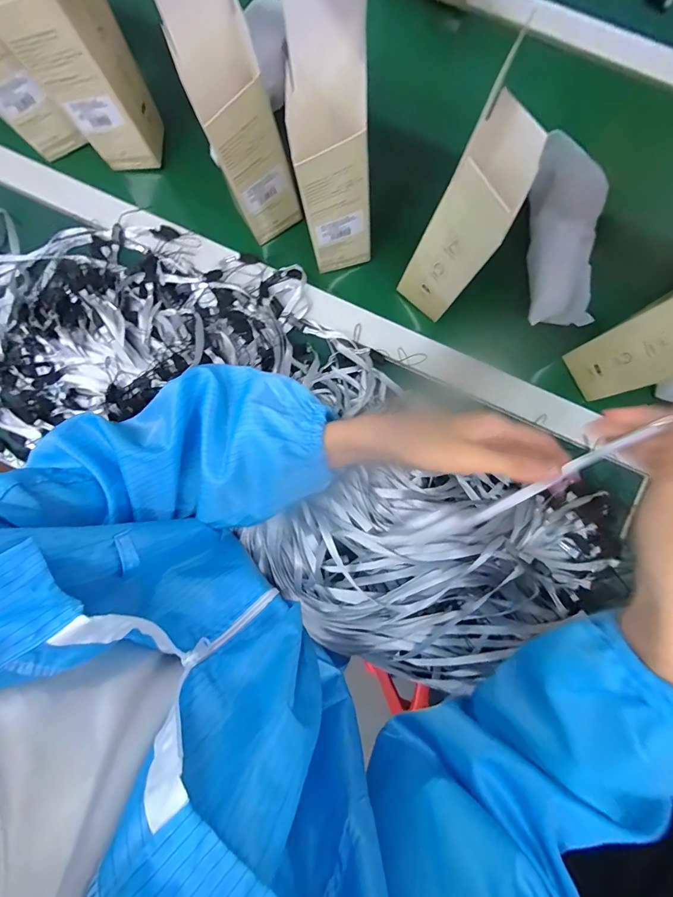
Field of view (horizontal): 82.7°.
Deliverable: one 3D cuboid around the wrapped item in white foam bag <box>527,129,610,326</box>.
[{"bbox_3d":[0.248,-0.231,0.415,0.080,0.049,0.199,-1,95,1],"label":"wrapped item in white foam bag"}]

